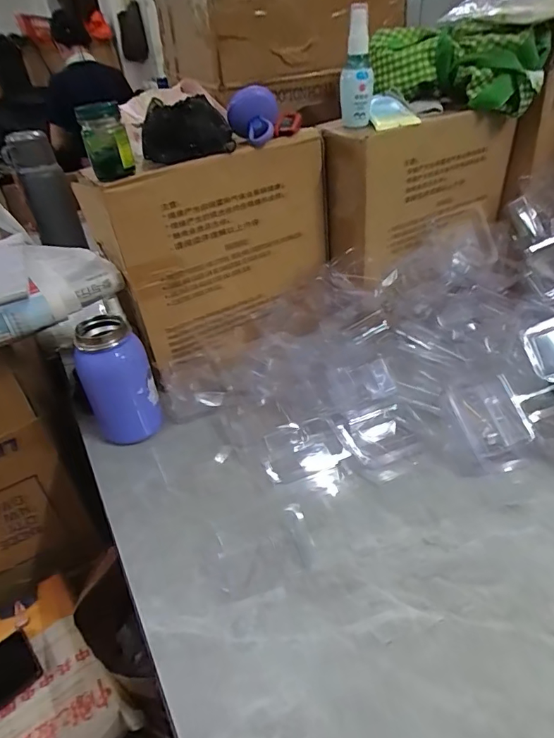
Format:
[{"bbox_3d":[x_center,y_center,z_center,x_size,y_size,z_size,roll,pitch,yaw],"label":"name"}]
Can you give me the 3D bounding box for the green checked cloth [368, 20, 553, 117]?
[{"bbox_3d":[0.229,-0.389,0.600,0.209,0.088,0.061,17,43,28],"label":"green checked cloth"}]

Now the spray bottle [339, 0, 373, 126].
[{"bbox_3d":[0.093,-0.349,0.540,0.038,0.117,0.029,0,37,8],"label":"spray bottle"}]

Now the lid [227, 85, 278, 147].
[{"bbox_3d":[-0.027,-0.285,0.520,0.053,0.055,0.033,-3,37,4],"label":"lid"}]

